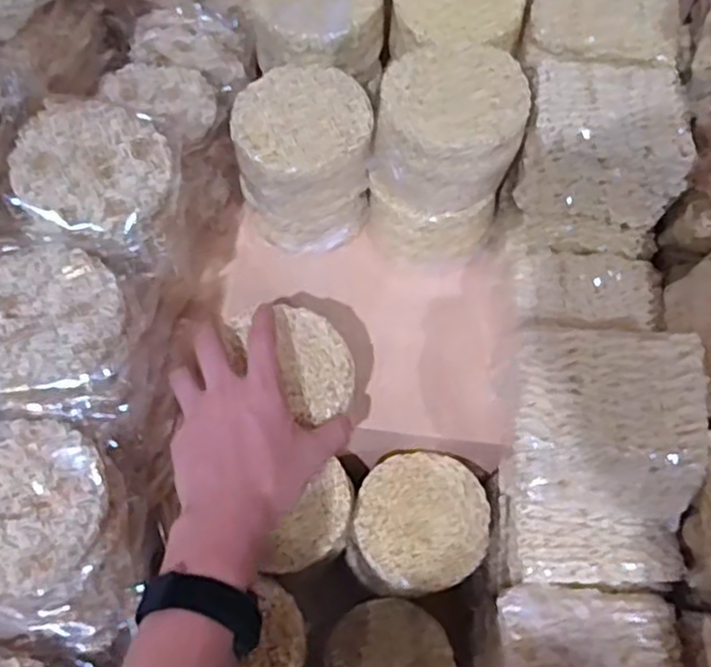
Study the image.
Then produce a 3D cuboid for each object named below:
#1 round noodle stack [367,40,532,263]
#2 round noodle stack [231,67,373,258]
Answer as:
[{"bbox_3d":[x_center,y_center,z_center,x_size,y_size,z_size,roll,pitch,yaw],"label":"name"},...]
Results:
[{"bbox_3d":[0.077,-0.157,0.639,0.117,0.148,0.125,1,63,-2],"label":"round noodle stack"},{"bbox_3d":[-0.045,-0.152,0.664,0.112,0.139,0.103,1,63,-2],"label":"round noodle stack"}]

